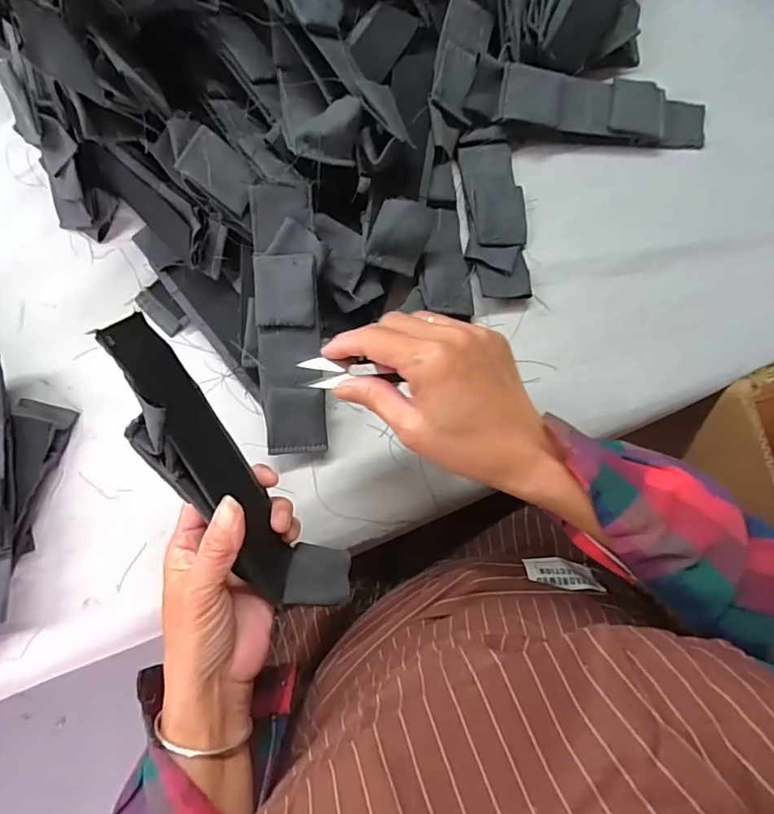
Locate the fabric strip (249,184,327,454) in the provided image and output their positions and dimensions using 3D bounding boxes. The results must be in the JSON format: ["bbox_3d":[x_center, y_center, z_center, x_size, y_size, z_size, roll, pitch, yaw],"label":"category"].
[{"bbox_3d":[-0.074,-0.062,0.377,0.046,0.014,0.194,-3,98,0],"label":"fabric strip"}]

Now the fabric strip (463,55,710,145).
[{"bbox_3d":[0.178,-0.263,0.439,0.211,0.016,0.048,3,101,-7],"label":"fabric strip"}]

